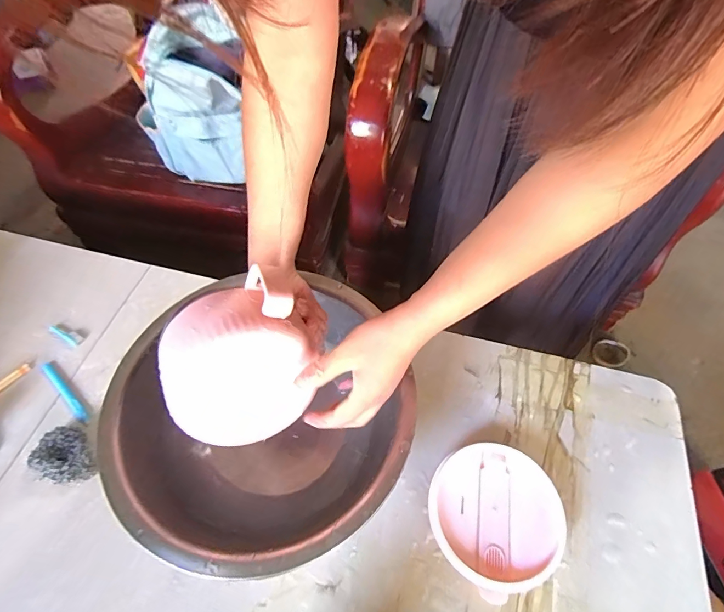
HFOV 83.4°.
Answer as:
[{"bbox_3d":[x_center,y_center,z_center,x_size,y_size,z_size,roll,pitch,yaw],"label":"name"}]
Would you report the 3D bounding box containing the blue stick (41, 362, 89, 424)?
[{"bbox_3d":[-0.396,0.112,0.541,0.116,0.007,0.016,39,65,22],"label":"blue stick"}]

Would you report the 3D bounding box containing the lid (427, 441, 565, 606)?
[{"bbox_3d":[0.149,0.227,0.455,0.144,0.026,0.139,0,57,0],"label":"lid"}]

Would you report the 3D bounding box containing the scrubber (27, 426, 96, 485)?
[{"bbox_3d":[-0.352,0.178,0.484,0.069,0.031,0.060,8,57,5],"label":"scrubber"}]

